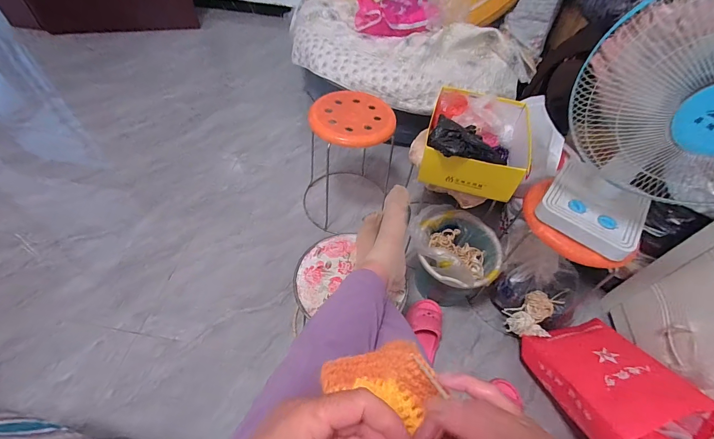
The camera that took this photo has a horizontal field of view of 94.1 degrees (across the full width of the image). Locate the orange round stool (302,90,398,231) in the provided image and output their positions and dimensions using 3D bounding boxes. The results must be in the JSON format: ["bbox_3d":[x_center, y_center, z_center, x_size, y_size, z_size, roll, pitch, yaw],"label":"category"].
[{"bbox_3d":[-0.032,-0.216,1.222,0.282,0.412,0.279,-9,54,-11],"label":"orange round stool"}]

